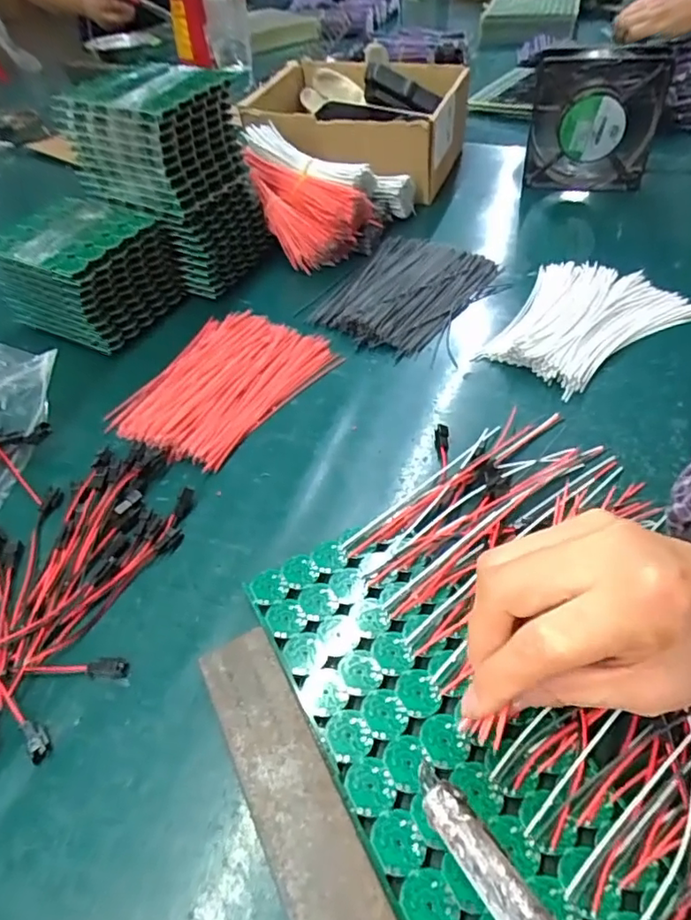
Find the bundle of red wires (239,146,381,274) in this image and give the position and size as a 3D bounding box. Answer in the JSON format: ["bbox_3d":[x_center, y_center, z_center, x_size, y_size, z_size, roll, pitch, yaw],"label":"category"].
[{"bbox_3d":[-0.038,-0.248,0.555,0.087,0.063,0.138,-26,50,-17],"label":"bundle of red wires"}]

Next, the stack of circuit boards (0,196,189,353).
[{"bbox_3d":[-0.217,-0.157,0.476,0.109,0.070,0.112,21,53,23],"label":"stack of circuit boards"}]

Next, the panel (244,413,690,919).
[{"bbox_3d":[0.089,0.081,0.276,0.225,0.019,0.234,-24,50,-16],"label":"panel"}]

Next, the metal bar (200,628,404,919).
[{"bbox_3d":[-0.008,0.155,0.219,0.035,0.015,0.196,-24,49,-16],"label":"metal bar"}]

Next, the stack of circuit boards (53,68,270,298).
[{"bbox_3d":[-0.154,-0.245,0.502,0.117,0.156,0.099,18,51,21],"label":"stack of circuit boards"}]

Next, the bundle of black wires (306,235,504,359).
[{"bbox_3d":[0.049,-0.150,0.496,0.113,0.013,0.155,28,56,28],"label":"bundle of black wires"}]

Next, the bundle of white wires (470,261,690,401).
[{"bbox_3d":[0.183,-0.107,0.438,0.116,0.018,0.147,30,57,29],"label":"bundle of white wires"}]

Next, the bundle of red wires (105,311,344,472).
[{"bbox_3d":[-0.092,-0.061,0.429,0.117,0.014,0.153,20,52,23],"label":"bundle of red wires"}]

